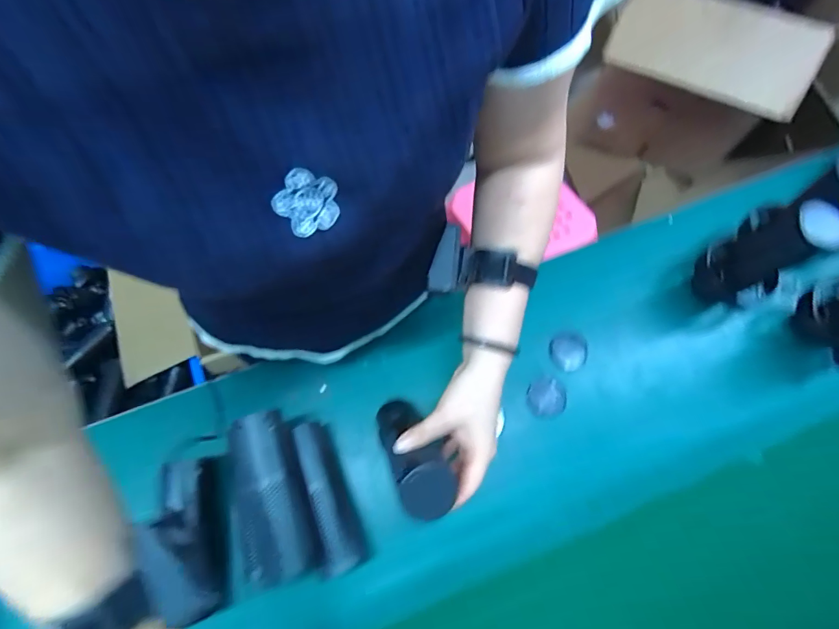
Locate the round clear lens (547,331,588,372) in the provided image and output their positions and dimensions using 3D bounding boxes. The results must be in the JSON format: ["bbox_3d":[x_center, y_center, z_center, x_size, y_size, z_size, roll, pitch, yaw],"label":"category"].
[{"bbox_3d":[0.209,0.053,0.541,0.057,0.006,0.056,0,69,1],"label":"round clear lens"}]

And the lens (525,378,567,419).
[{"bbox_3d":[0.168,0.111,0.514,0.052,0.004,0.050,0,69,1],"label":"lens"}]

